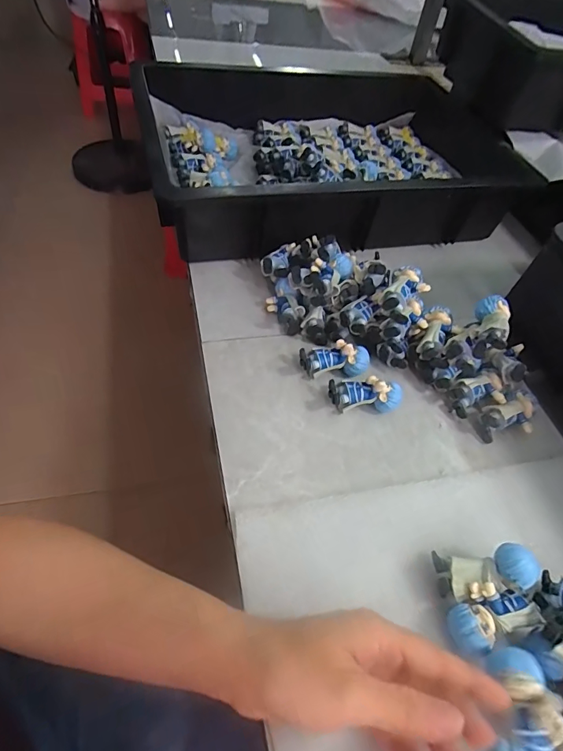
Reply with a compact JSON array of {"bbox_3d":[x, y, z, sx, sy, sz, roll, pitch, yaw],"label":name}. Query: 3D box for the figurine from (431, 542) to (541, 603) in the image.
[{"bbox_3d":[0.135,0.129,0.277,0.062,0.021,0.029,-18,53,15],"label":"figurine"}]

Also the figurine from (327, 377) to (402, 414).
[{"bbox_3d":[0.072,0.017,0.365,0.061,0.034,0.022,9,52,-2],"label":"figurine"}]

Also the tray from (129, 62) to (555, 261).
[{"bbox_3d":[0.074,-0.316,0.563,0.467,0.092,0.379,-9,56,-11],"label":"tray"}]

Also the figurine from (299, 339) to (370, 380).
[{"bbox_3d":[0.049,-0.015,0.386,0.062,0.033,0.023,0,53,-9],"label":"figurine"}]

